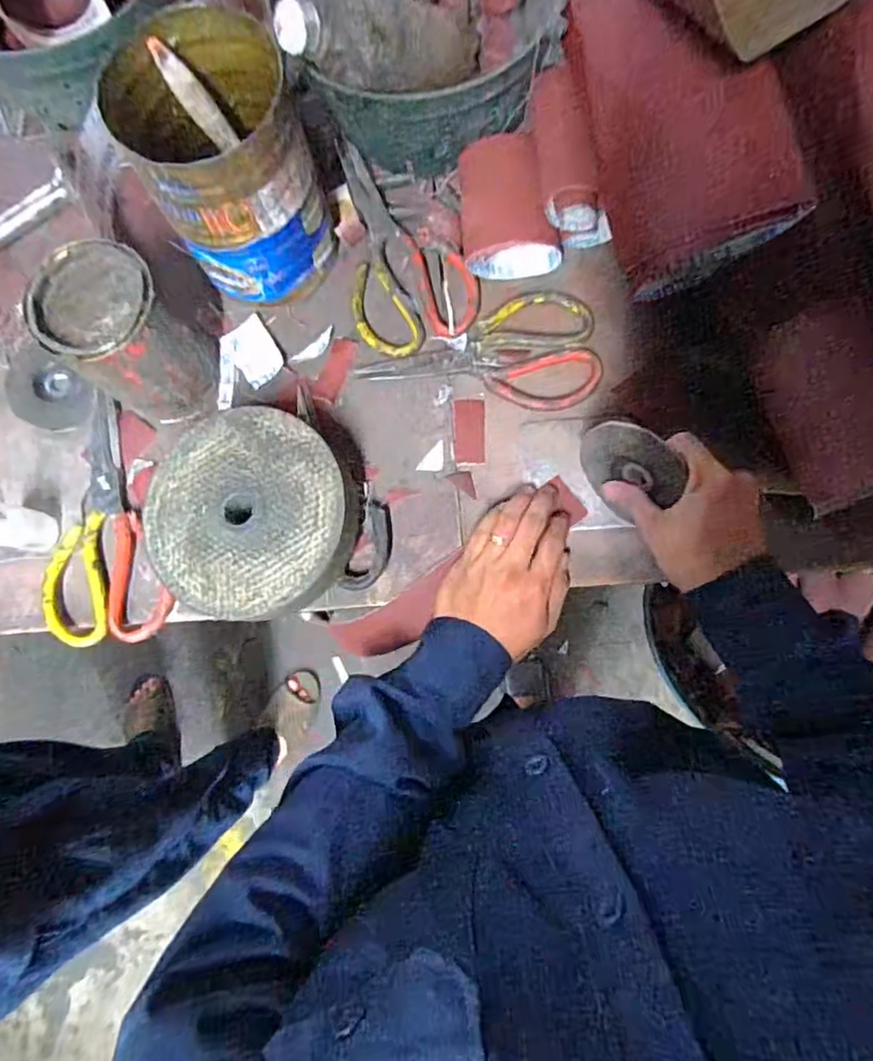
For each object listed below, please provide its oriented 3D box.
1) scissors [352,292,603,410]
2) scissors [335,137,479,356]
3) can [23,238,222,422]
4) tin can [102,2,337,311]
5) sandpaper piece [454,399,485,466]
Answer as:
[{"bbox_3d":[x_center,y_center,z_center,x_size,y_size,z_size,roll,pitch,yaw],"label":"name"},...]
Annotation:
[{"bbox_3d":[0.037,-0.149,0.522,0.207,0.008,0.103,-8,80,2],"label":"scissors"},{"bbox_3d":[-0.037,-0.260,0.535,0.108,0.016,0.202,-19,80,0],"label":"scissors"},{"bbox_3d":[-0.246,-0.155,0.479,0.105,0.109,0.095,42,85,9],"label":"can"},{"bbox_3d":[-0.162,-0.281,0.470,0.122,0.150,0.139,-28,80,-2],"label":"tin can"},{"bbox_3d":[0.029,-0.086,0.516,0.026,0.004,0.058,-1,84,1],"label":"sandpaper piece"}]

